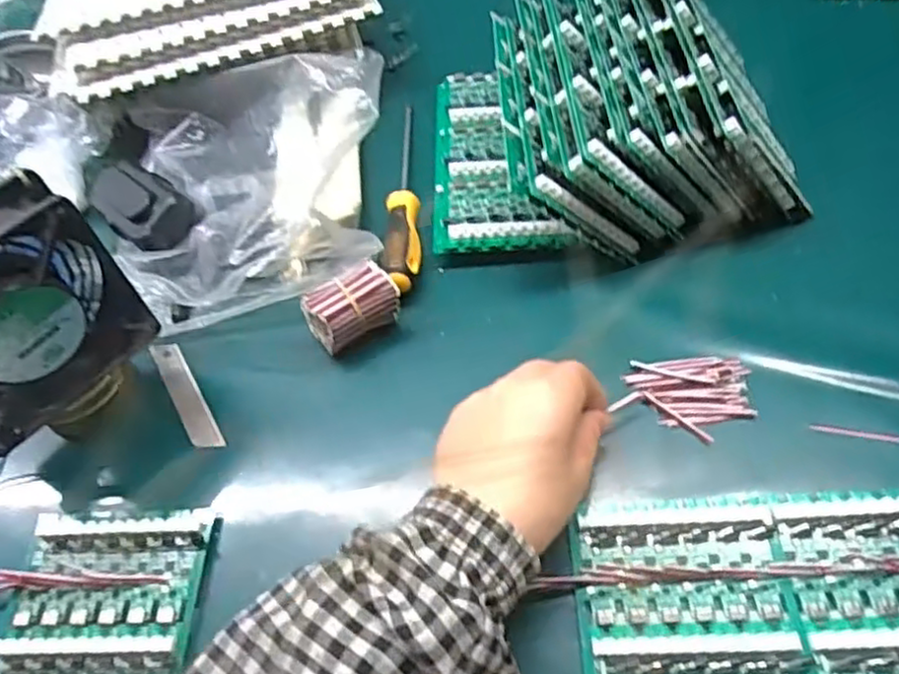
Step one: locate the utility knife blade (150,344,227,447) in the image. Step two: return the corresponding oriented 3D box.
[{"bbox_3d":[-0.174,0.038,0.467,0.019,0.004,0.094,-31,58,-12],"label":"utility knife blade"}]

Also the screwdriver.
[{"bbox_3d":[-0.034,-0.112,0.530,0.024,0.020,0.204,-5,57,5],"label":"screwdriver"}]

